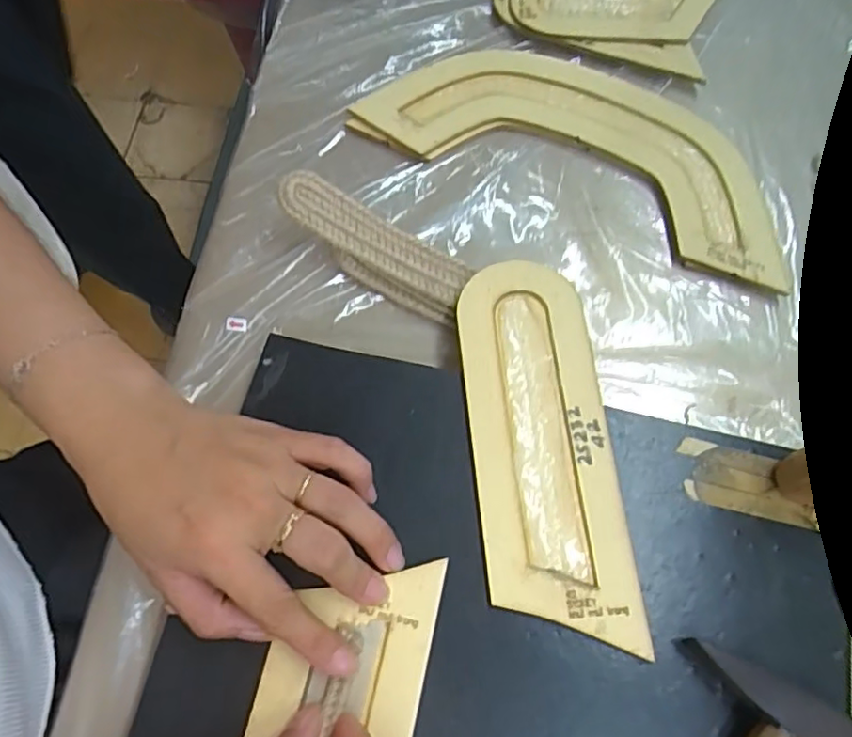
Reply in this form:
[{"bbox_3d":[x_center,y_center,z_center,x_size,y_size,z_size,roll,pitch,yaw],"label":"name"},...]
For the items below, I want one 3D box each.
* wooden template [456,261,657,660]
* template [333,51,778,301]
[{"bbox_3d":[0.058,0.035,0.316,0.069,0.007,0.193,-4,68,-2],"label":"wooden template"},{"bbox_3d":[0.102,-0.152,0.412,0.280,0.008,0.113,24,70,10],"label":"template"}]

